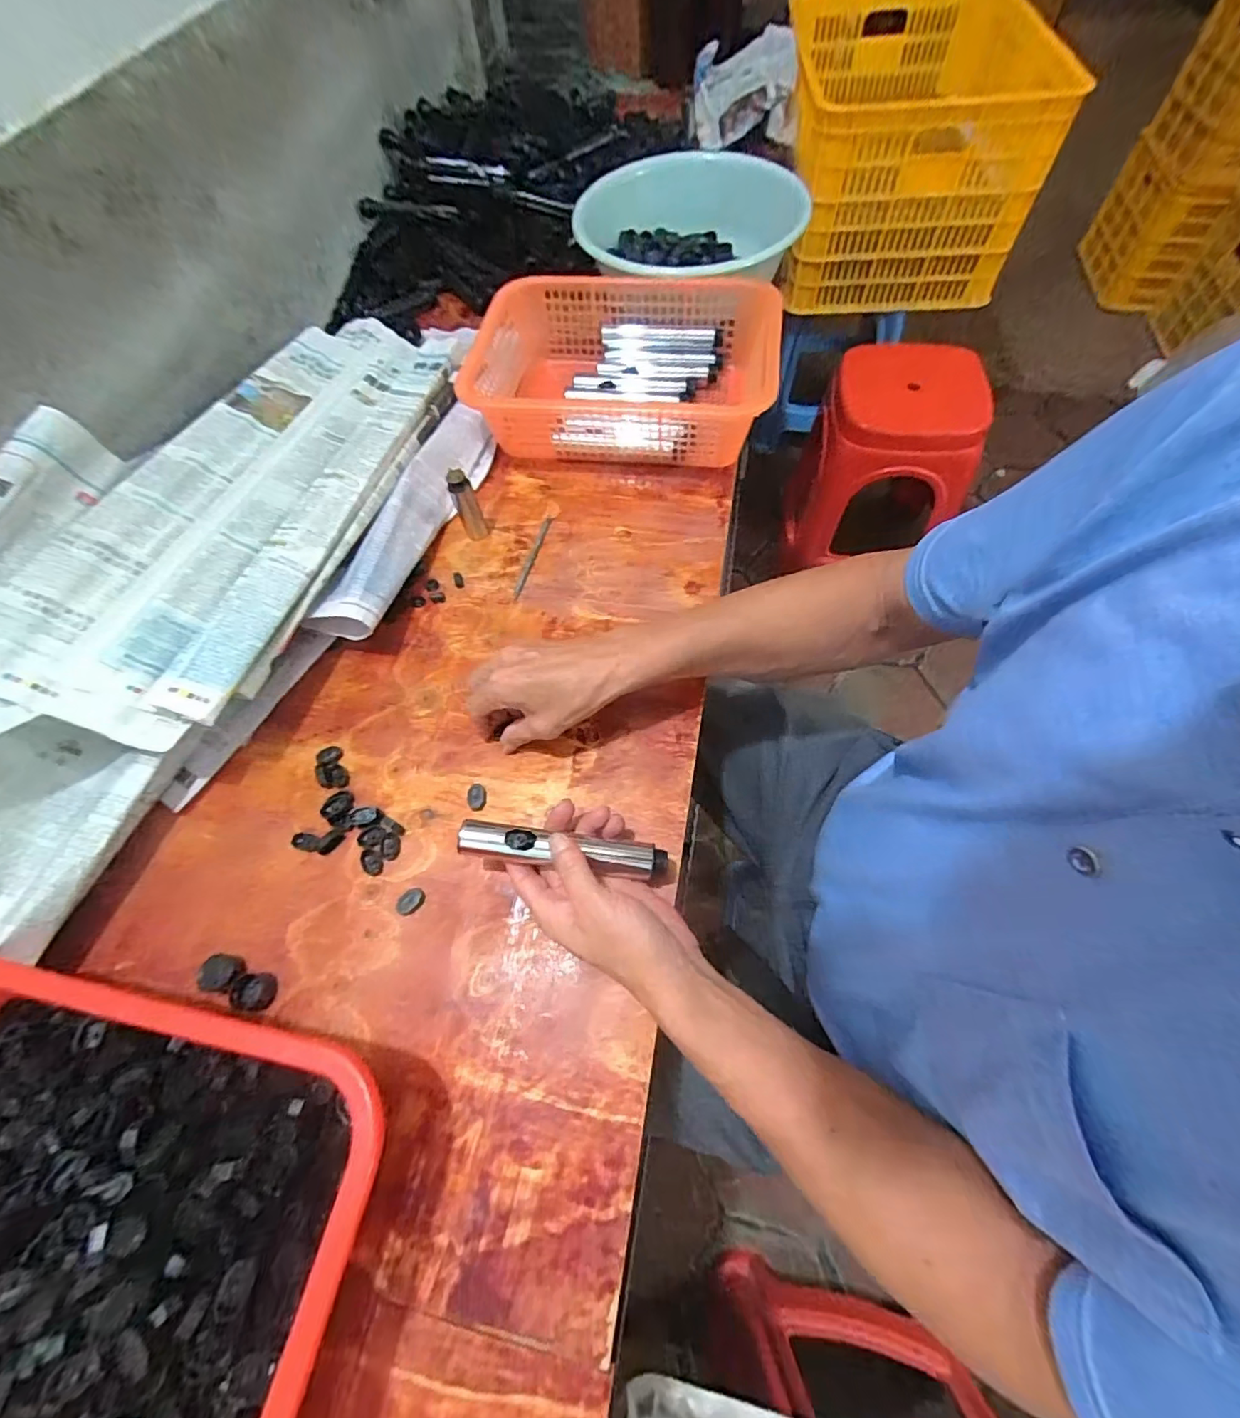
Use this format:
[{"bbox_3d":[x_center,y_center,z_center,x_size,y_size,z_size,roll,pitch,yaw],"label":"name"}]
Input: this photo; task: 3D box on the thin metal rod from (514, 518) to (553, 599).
[{"bbox_3d":[-0.093,-0.162,0.582,0.008,0.004,0.112,13,64,10],"label":"thin metal rod"}]

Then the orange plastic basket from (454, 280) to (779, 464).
[{"bbox_3d":[-0.006,-0.391,0.653,0.355,0.101,0.240,4,63,6],"label":"orange plastic basket"}]

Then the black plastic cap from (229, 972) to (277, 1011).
[{"bbox_3d":[-0.272,0.207,0.403,0.023,0.021,0.025,-1,63,3],"label":"black plastic cap"}]

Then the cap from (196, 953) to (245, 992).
[{"bbox_3d":[-0.297,0.197,0.409,0.022,0.017,0.024,-1,63,3],"label":"cap"}]

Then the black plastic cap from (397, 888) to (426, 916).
[{"bbox_3d":[-0.164,0.151,0.430,0.015,0.008,0.023,39,71,20],"label":"black plastic cap"}]

